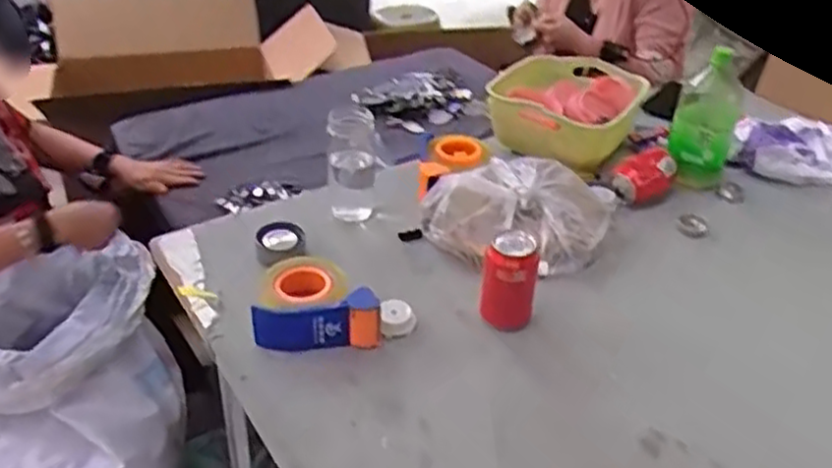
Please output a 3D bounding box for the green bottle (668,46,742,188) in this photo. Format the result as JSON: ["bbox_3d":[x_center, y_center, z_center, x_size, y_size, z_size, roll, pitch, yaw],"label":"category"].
[{"bbox_3d":[0.443,-0.181,1.155,0.087,0.196,0.084,16,37,20],"label":"green bottle"}]

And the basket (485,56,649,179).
[{"bbox_3d":[0.238,-0.202,1.226,0.212,0.102,0.206,19,38,24],"label":"basket"}]

